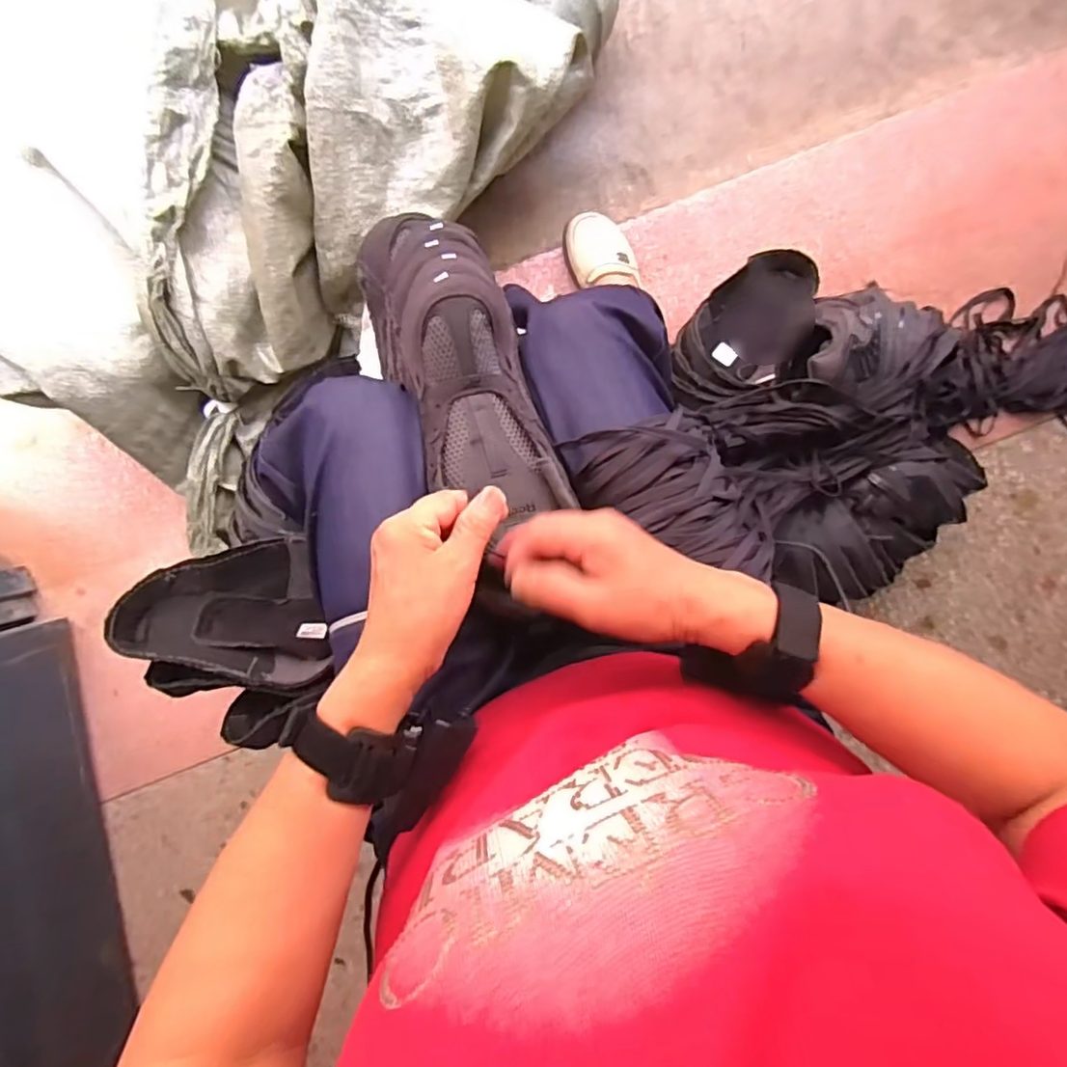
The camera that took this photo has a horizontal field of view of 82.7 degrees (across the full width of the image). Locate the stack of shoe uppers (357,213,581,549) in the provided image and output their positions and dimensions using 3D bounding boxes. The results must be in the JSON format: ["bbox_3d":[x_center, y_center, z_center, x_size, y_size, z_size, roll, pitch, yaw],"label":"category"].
[{"bbox_3d":[-0.066,-0.145,0.448,0.104,0.080,0.301,-25,68,1],"label":"stack of shoe uppers"}]

